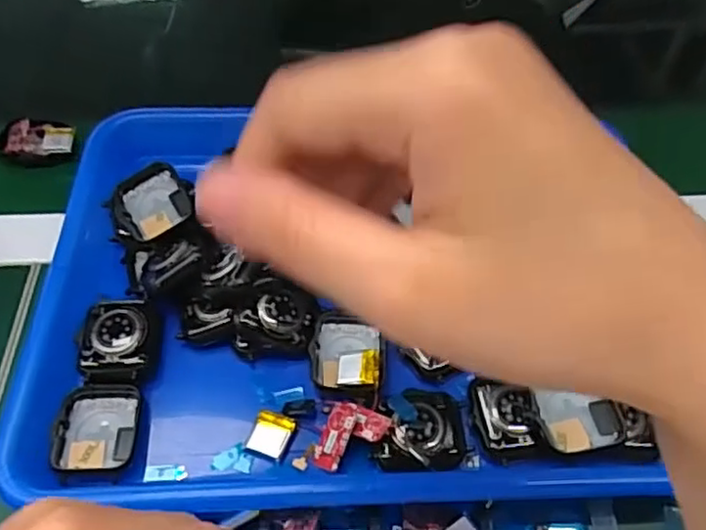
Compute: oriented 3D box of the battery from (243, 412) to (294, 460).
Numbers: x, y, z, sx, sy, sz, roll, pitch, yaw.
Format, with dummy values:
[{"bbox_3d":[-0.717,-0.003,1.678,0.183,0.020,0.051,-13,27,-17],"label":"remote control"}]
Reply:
[{"bbox_3d":[-0.038,0.078,0.296,0.018,0.004,0.019,14,54,10],"label":"battery"}]

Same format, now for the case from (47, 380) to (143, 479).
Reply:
[{"bbox_3d":[-0.116,0.075,0.294,0.036,0.009,0.044,-5,53,-4],"label":"case"}]

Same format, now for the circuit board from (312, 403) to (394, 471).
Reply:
[{"bbox_3d":[0.000,0.078,0.290,0.028,0.013,0.030,14,54,10],"label":"circuit board"}]

